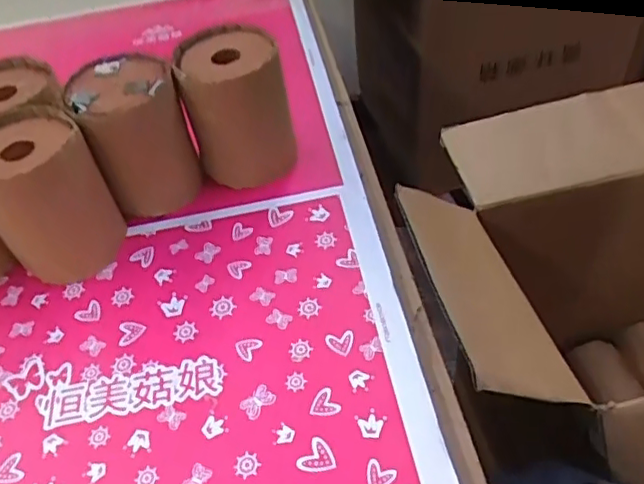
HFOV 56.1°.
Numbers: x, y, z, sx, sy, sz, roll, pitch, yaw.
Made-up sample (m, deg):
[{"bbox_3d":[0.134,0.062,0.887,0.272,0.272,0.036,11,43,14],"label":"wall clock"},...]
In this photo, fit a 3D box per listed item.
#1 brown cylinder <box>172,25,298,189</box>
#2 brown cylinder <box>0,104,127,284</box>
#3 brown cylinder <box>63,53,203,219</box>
[{"bbox_3d":[-0.070,-0.112,0.512,0.082,0.114,0.091,-10,47,-3],"label":"brown cylinder"},{"bbox_3d":[-0.212,-0.035,0.461,0.085,0.107,0.084,-36,54,-24],"label":"brown cylinder"},{"bbox_3d":[-0.149,-0.082,0.495,0.079,0.108,0.086,-27,50,-17],"label":"brown cylinder"}]

